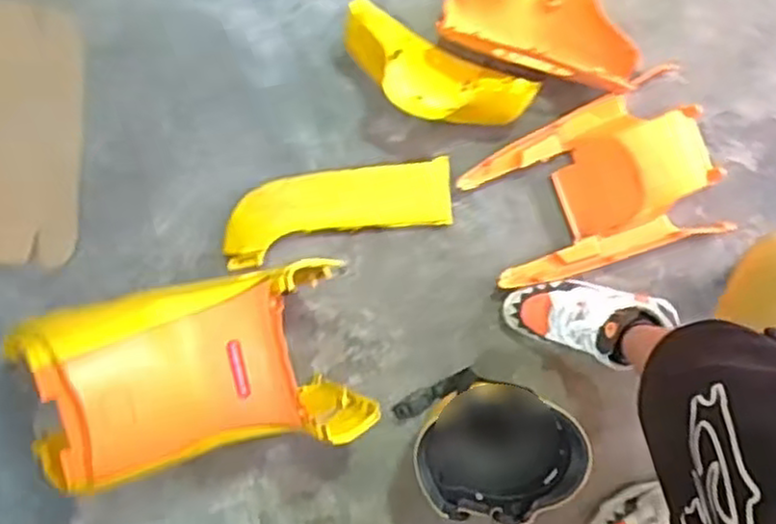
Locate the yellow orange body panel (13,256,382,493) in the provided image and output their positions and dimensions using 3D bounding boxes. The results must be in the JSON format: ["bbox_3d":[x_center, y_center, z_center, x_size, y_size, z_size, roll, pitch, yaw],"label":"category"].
[{"bbox_3d":[-0.270,0.169,1.045,0.441,0.206,0.268,-13,101,-27],"label":"yellow orange body panel"}]

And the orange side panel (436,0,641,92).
[{"bbox_3d":[0.234,-0.367,1.083,0.296,0.088,0.158,17,100,3],"label":"orange side panel"}]

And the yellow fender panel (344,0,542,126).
[{"bbox_3d":[0.064,-0.281,1.093,0.301,0.107,0.126,28,101,1],"label":"yellow fender panel"}]

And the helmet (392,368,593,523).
[{"bbox_3d":[0.175,0.294,1.148,0.248,0.135,0.237,1,99,6],"label":"helmet"}]

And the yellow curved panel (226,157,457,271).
[{"bbox_3d":[-0.086,-0.086,1.183,0.379,0.034,0.127,-10,98,8],"label":"yellow curved panel"}]

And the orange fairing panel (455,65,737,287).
[{"bbox_3d":[0.314,-0.110,1.122,0.362,0.054,0.250,-22,96,9],"label":"orange fairing panel"}]

